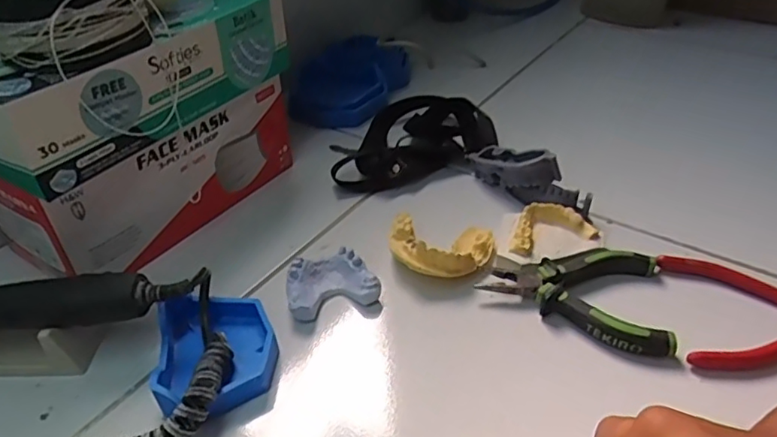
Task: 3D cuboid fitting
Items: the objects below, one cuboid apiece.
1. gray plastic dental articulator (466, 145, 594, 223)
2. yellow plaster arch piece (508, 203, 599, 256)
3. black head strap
[{"bbox_3d":[0.109,-0.035,0.448,0.099,0.047,0.028,23,45,30],"label":"gray plastic dental articulator"},{"bbox_3d":[0.109,0.006,0.402,0.062,0.014,0.038,-13,38,-13],"label":"yellow plaster arch piece"},{"bbox_3d":[0.012,-0.078,0.516,0.143,0.031,0.121,-16,39,-17],"label":"black head strap"}]

